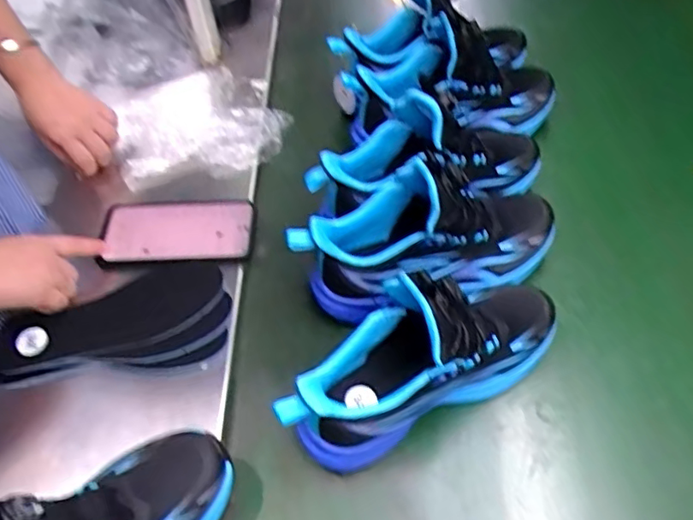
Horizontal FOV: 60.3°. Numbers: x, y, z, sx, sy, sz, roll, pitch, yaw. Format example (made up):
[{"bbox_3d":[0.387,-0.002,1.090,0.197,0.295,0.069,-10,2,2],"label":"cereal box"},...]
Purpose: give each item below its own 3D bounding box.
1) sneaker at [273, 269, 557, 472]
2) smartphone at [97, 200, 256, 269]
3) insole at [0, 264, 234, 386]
[{"bbox_3d":[0.067,0.071,0.499,0.258,0.137,0.088,-24,52,-14],"label":"sneaker"},{"bbox_3d":[-0.180,-0.032,0.644,0.155,0.014,0.084,-2,60,-3],"label":"smartphone"},{"bbox_3d":[-0.228,0.055,0.581,0.221,0.022,0.111,-7,50,0],"label":"insole"}]

